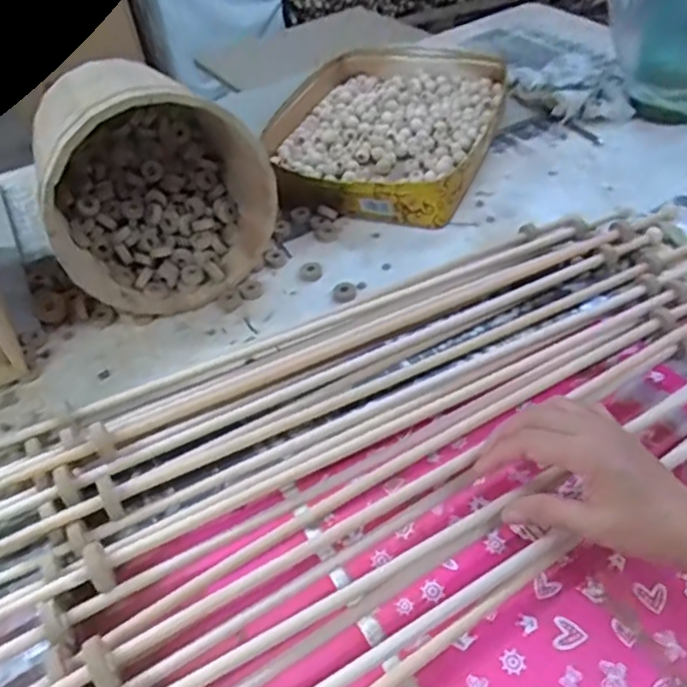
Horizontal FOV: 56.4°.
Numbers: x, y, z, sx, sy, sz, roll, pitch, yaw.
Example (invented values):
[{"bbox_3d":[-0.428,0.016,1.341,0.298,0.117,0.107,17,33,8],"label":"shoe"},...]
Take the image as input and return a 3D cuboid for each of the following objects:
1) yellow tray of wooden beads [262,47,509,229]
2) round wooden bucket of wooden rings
[{"bbox_3d":[0.062,-0.309,0.916,0.289,0.073,0.376,11,47,18],"label":"yellow tray of wooden beads"},{"bbox_3d":[-0.217,-0.181,0.706,0.220,0.229,0.193,-25,47,-17],"label":"round wooden bucket of wooden rings"}]

